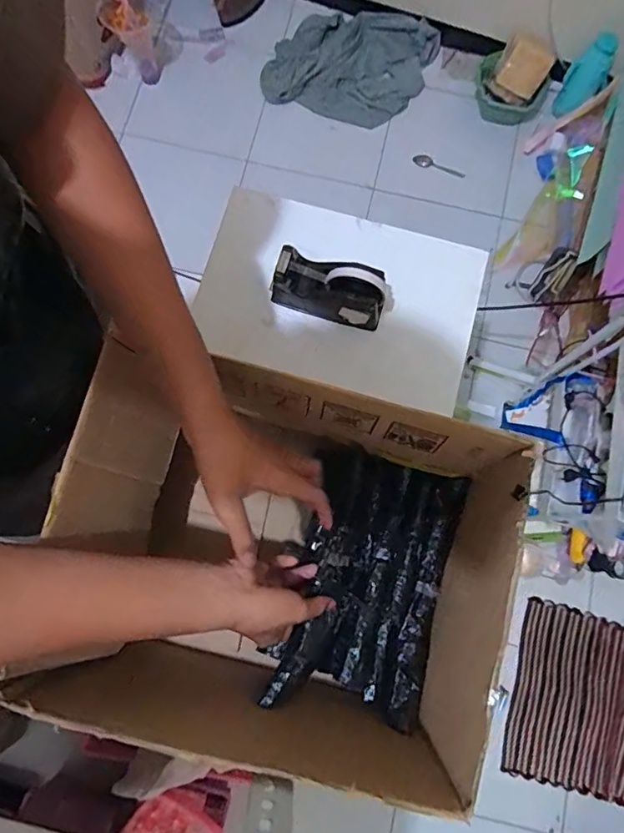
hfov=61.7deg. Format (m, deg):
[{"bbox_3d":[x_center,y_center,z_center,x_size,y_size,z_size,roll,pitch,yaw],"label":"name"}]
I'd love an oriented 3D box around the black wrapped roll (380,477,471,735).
[{"bbox_3d":[0.130,0.208,0.605,0.036,0.032,0.277,16,79,2],"label":"black wrapped roll"}]

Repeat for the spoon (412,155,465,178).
[{"bbox_3d":[0.397,-0.781,1.641,0.166,0.020,0.033,24,79,4],"label":"spoon"}]

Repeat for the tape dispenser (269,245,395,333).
[{"bbox_3d":[0.026,-0.174,0.727,0.164,0.106,0.066,12,78,2],"label":"tape dispenser"}]

